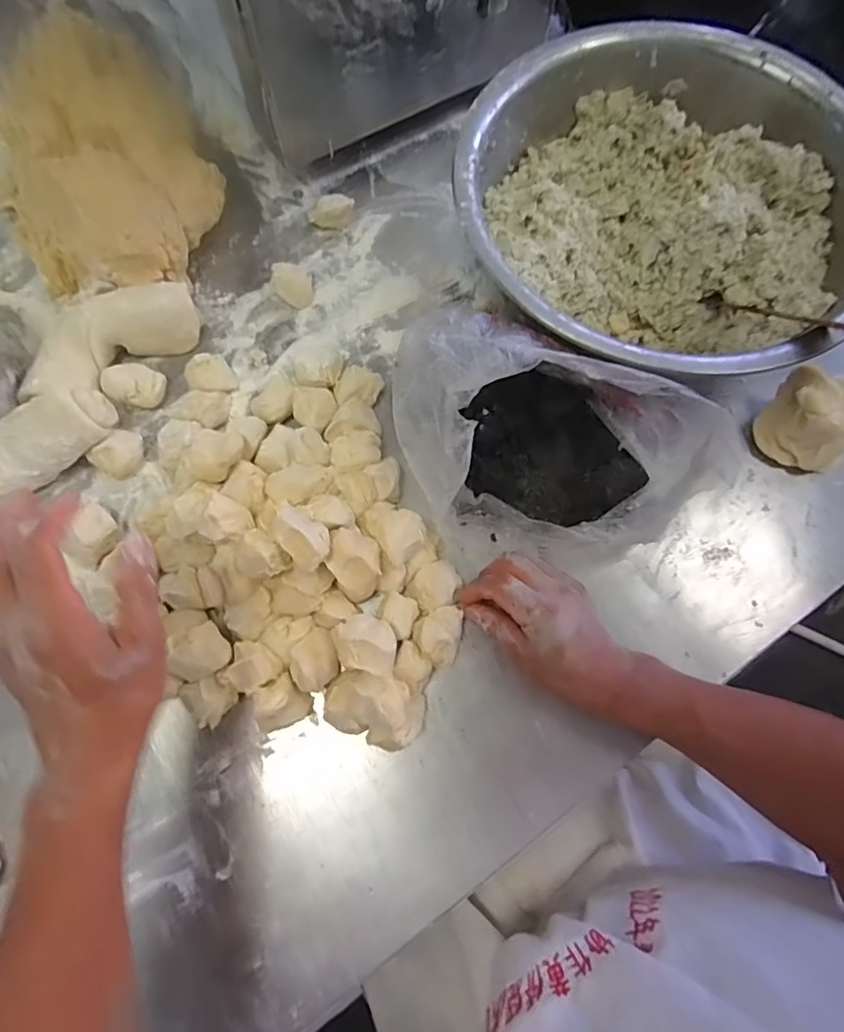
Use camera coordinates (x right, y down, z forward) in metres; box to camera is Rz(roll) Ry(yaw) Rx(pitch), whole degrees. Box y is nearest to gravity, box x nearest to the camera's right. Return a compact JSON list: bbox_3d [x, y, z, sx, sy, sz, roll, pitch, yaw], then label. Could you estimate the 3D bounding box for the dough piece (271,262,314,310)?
[{"bbox_3d":[-0.133,-0.240,0.549,0.038,0.031,0.038,0,73,-1],"label":"dough piece"}]

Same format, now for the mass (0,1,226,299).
[{"bbox_3d":[-0.306,-0.339,0.524,0.158,0.130,0.226,17,74,4],"label":"mass"}]

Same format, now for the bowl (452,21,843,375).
[{"bbox_3d":[0.229,-0.286,0.525,0.380,0.122,0.379,0,73,-1],"label":"bowl"}]

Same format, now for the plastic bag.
[{"bbox_3d":[0.109,-0.073,0.446,0.238,0.144,0.201,-15,74,-5],"label":"plastic bag"}]

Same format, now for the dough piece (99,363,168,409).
[{"bbox_3d":[-0.278,-0.127,0.515,0.053,0.024,0.043,29,75,7],"label":"dough piece"}]

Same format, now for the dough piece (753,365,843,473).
[{"bbox_3d":[0.369,-0.086,0.498,0.083,0.062,0.066,39,76,10],"label":"dough piece"}]

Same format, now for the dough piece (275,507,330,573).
[{"bbox_3d":[-0.095,0.016,0.423,0.034,0.040,0.059,-39,78,-12],"label":"dough piece"}]

